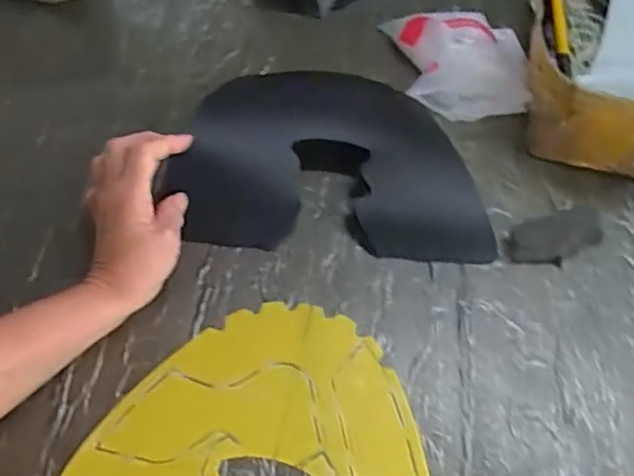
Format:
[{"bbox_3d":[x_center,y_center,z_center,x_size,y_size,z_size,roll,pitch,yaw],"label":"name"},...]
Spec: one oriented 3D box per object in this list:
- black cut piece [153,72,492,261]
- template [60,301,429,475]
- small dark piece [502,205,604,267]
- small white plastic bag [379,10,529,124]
[{"bbox_3d":[0.016,-0.076,0.543,0.260,0.039,0.184,4,58,-1],"label":"black cut piece"},{"bbox_3d":[-0.031,0.144,0.422,0.256,0.006,0.216,11,56,4],"label":"template"},{"bbox_3d":[0.204,-0.002,0.523,0.090,0.016,0.040,-17,61,-13],"label":"small dark piece"},{"bbox_3d":[0.149,-0.186,0.614,0.140,0.056,0.145,-2,58,-4],"label":"small white plastic bag"}]

